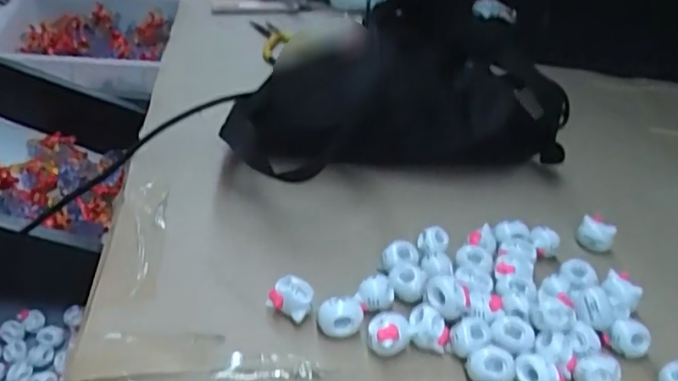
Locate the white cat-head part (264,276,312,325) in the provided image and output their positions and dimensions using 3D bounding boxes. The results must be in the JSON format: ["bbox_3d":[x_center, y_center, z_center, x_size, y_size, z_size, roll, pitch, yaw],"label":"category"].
[{"bbox_3d":[-0.028,0.063,0.364,0.025,0.023,0.014,19,36,15],"label":"white cat-head part"}]

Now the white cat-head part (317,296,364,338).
[{"bbox_3d":[0.001,0.073,0.359,0.025,0.018,0.020,10,34,2],"label":"white cat-head part"}]

